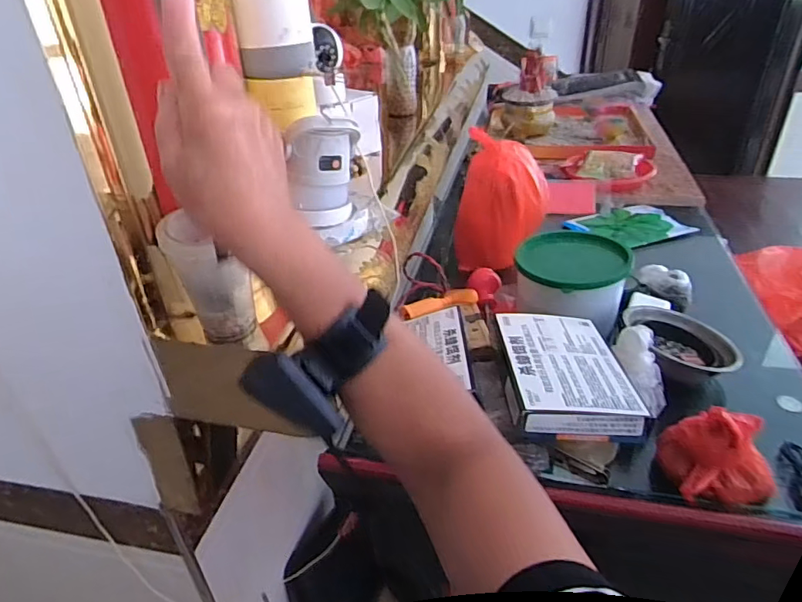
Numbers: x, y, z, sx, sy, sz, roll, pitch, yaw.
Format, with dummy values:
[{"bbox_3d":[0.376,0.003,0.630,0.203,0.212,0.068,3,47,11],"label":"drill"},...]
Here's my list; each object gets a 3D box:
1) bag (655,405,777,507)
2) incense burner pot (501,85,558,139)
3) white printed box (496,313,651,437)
[{"bbox_3d":[0.287,0.132,0.473,0.091,0.068,0.074,-5,33,-3],"label":"bag"},{"bbox_3d":[0.328,-0.488,1.347,0.135,0.106,0.128,2,33,8],"label":"incense burner pot"},{"bbox_3d":[0.159,0.064,0.524,0.116,0.027,0.161,-3,33,1],"label":"white printed box"}]

